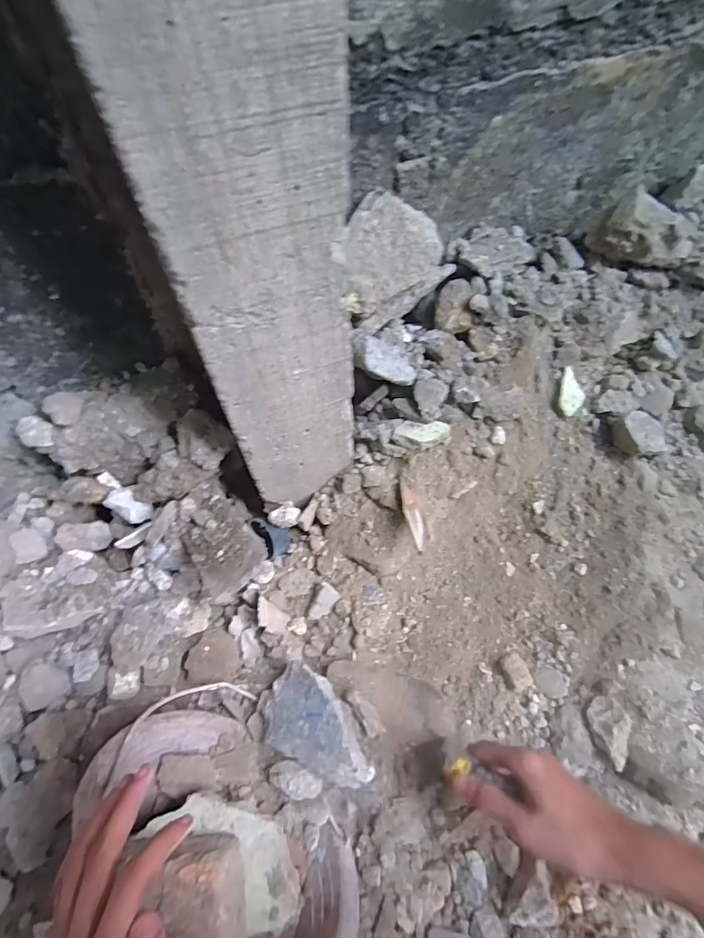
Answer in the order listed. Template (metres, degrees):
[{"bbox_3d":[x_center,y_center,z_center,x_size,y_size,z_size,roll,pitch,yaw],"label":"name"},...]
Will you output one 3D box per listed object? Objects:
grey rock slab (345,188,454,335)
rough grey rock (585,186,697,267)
[{"bbox_3d":[0.034,-0.222,0.512,0.129,0.071,0.103,-33,100,21],"label":"grey rock slab"},{"bbox_3d":[0.332,-0.270,0.529,0.105,0.051,0.060,32,65,18],"label":"rough grey rock"}]

